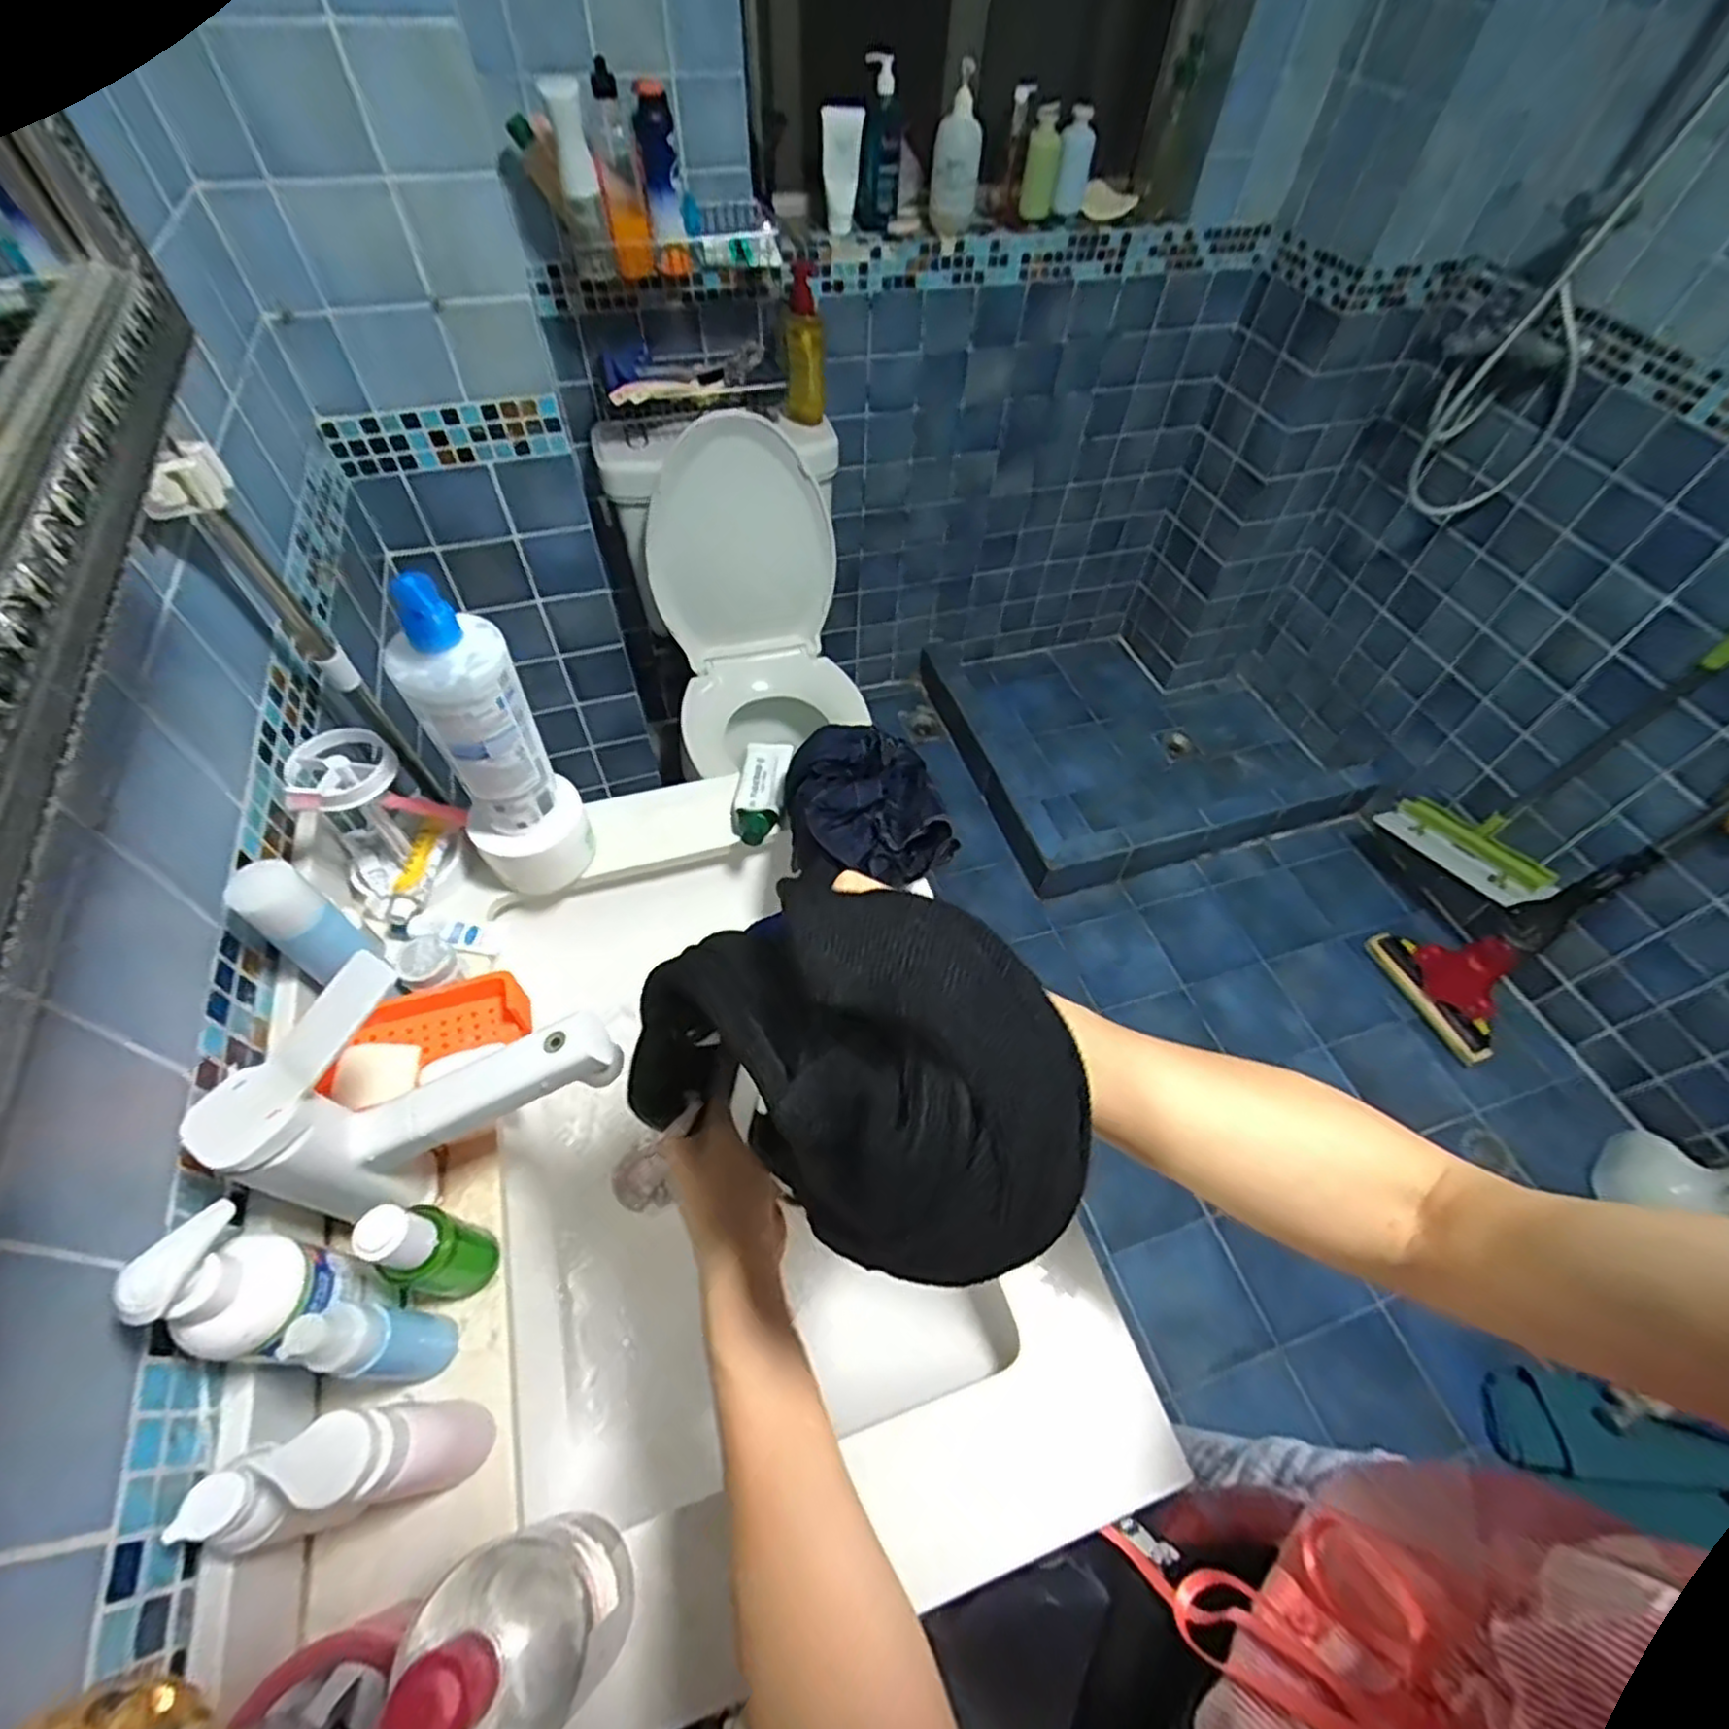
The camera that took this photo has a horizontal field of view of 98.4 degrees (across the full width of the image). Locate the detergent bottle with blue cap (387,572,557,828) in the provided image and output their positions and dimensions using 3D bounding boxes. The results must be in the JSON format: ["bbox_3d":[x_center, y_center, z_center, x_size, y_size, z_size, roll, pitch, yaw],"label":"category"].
[{"bbox_3d":[-0.268,-0.104,0.516,0.066,0.194,0.050,-29,61,-21],"label":"detergent bottle with blue cap"}]

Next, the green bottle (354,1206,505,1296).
[{"bbox_3d":[-0.242,0.216,0.419,0.031,0.112,0.038,15,56,7],"label":"green bottle"}]

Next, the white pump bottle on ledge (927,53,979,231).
[{"bbox_3d":[0.148,-1.156,1.212,0.073,0.186,0.073,-1,55,-4],"label":"white pump bottle on ledge"}]

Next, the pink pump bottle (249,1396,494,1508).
[{"bbox_3d":[-0.218,0.277,0.352,0.036,0.150,0.035,34,60,19],"label":"pink pump bottle"}]

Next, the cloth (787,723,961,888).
[{"bbox_3d":[0.005,-0.054,0.639,0.139,0.075,0.156,-7,56,-8],"label":"cloth"}]

